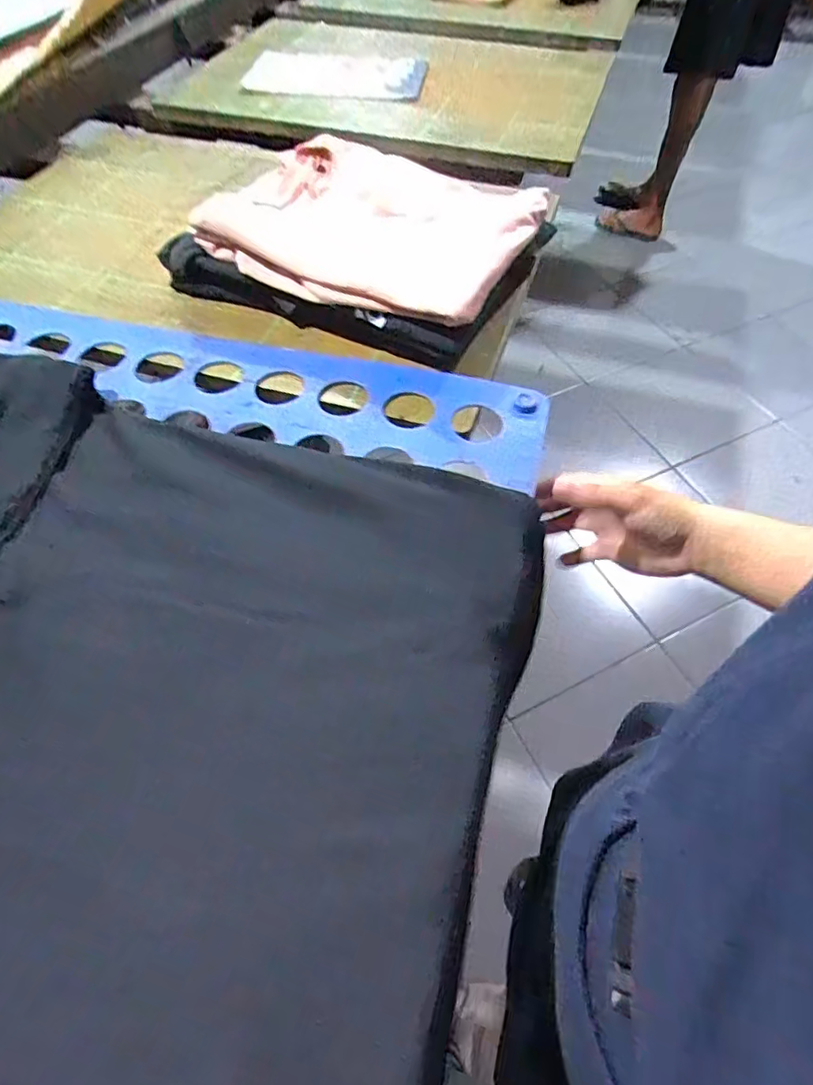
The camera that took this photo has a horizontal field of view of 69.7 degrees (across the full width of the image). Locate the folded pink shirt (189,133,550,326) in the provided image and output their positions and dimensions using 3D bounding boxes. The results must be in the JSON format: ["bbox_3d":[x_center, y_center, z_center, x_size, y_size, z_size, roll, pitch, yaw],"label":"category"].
[{"bbox_3d":[-0.031,-0.288,0.525,0.275,0.031,0.209,22,58,16],"label":"folded pink shirt"}]

